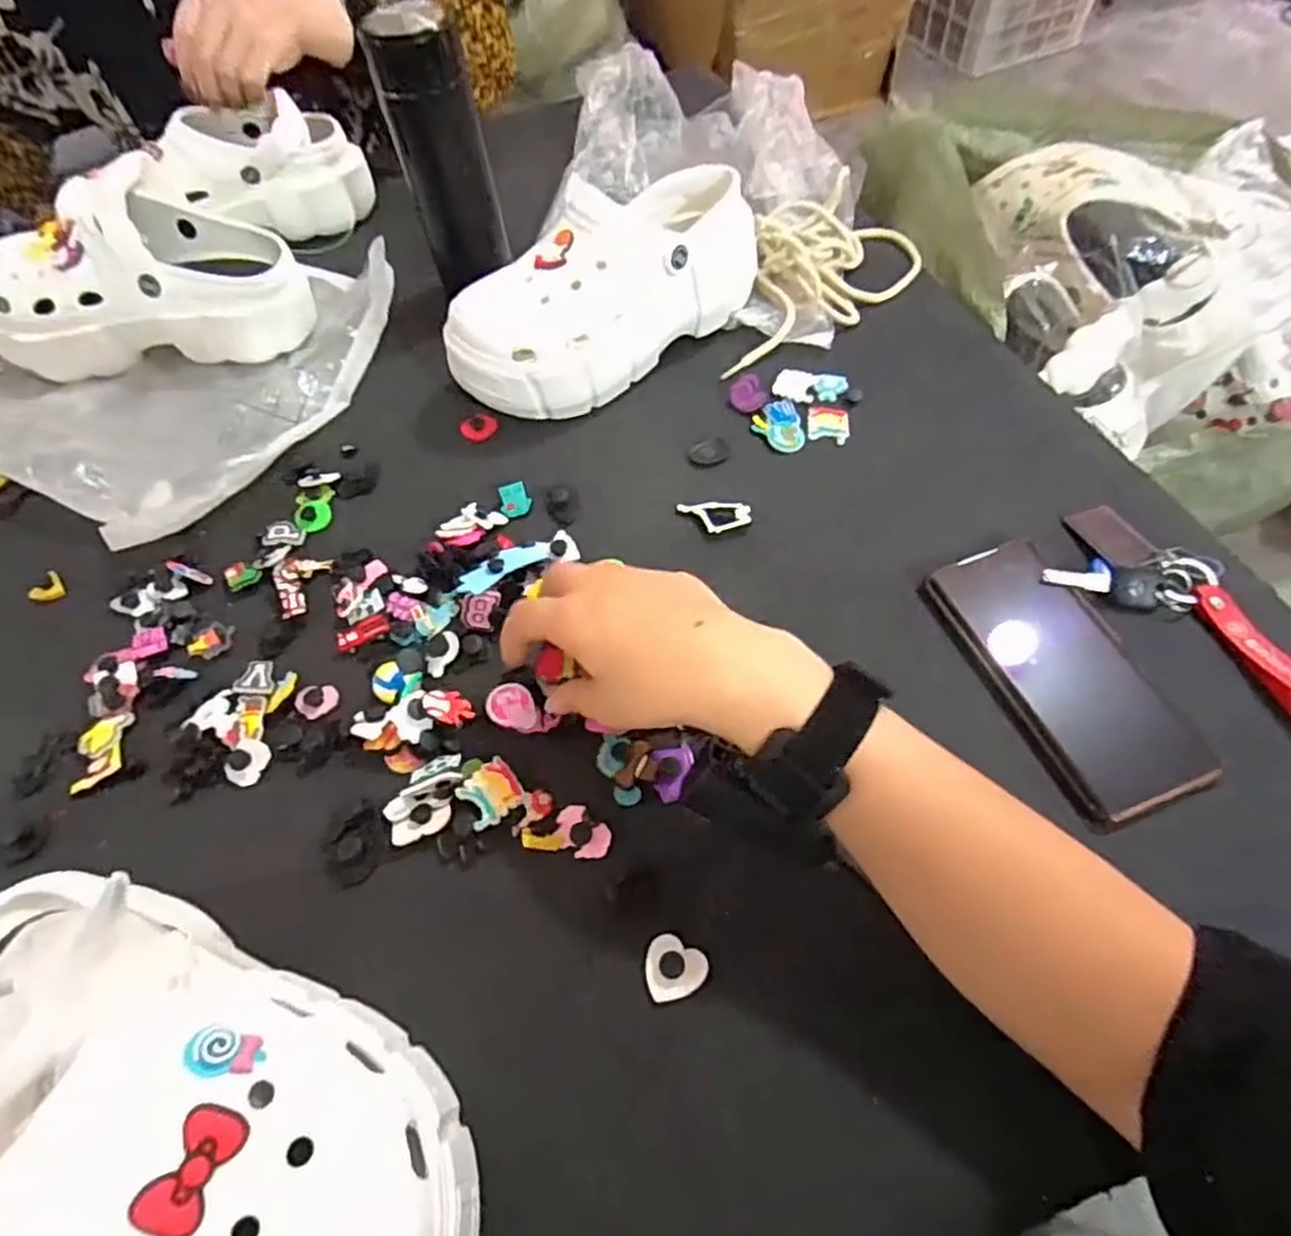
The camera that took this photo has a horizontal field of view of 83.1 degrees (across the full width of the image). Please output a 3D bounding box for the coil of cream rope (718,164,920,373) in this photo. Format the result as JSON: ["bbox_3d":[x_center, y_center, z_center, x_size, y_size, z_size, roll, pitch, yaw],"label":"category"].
[{"bbox_3d":[0.146,-0.270,0.574,0.129,0.043,0.225,14,60,12],"label":"coil of cream rope"}]

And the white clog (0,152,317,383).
[{"bbox_3d":[-0.406,-0.272,0.579,0.246,0.109,0.125,3,58,6],"label":"white clog"}]

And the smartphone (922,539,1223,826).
[{"bbox_3d":[0.226,0.028,0.399,0.077,0.020,0.160,-19,59,-8],"label":"smartphone"}]

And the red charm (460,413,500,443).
[{"bbox_3d":[-0.123,-0.142,0.539,0.027,0.004,0.024,18,61,15],"label":"red charm"}]

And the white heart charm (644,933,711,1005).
[{"bbox_3d":[0.014,0.159,0.335,0.028,0.004,0.027,-2,58,3],"label":"white heart charm"}]

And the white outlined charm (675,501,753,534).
[{"bbox_3d":[0.044,-0.066,0.474,0.048,0.007,0.024,9,59,9],"label":"white outlined charm"}]

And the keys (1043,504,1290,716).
[{"bbox_3d":[0.309,-0.004,0.403,0.069,0.014,0.166,-38,63,-19],"label":"keys"}]

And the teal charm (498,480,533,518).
[{"bbox_3d":[-0.089,-0.081,0.495,0.021,0.004,0.026,-12,78,-11],"label":"teal charm"}]

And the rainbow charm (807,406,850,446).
[{"bbox_3d":[0.130,-0.137,0.516,0.028,0.004,0.037,1,58,4],"label":"rainbow charm"}]

